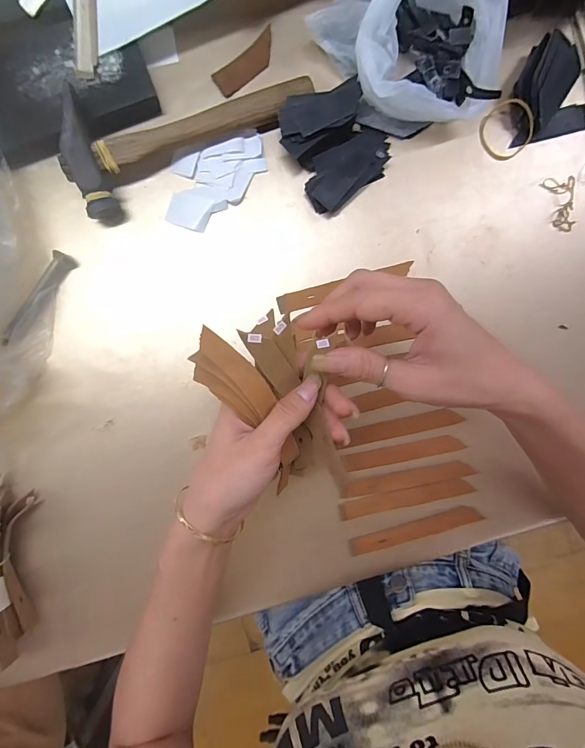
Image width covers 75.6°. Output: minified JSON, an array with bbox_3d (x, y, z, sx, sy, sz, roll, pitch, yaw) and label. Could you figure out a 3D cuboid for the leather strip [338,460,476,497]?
[{"bbox_3d":[0.108,0.099,0.354,0.124,0.006,0.018,-10,93,-2],"label":"leather strip"}]

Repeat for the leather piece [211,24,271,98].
[{"bbox_3d":[-0.040,-0.274,0.334,0.064,0.004,0.021,-39,105,2],"label":"leather piece"}]

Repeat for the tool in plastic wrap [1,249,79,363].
[{"bbox_3d":[-0.217,-0.062,0.329,0.030,0.015,0.092,23,92,-3],"label":"tool in plastic wrap"}]

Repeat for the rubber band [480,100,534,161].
[{"bbox_3d":[0.194,-0.221,0.344,0.044,0.011,0.046,3,105,12],"label":"rubber band"}]

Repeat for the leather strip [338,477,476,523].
[{"bbox_3d":[0.107,0.117,0.355,0.124,0.005,0.017,-12,93,-2],"label":"leather strip"}]

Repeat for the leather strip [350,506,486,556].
[{"bbox_3d":[0.116,0.148,0.356,0.124,0.005,0.019,-16,93,-1],"label":"leather strip"}]

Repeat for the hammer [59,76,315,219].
[{"bbox_3d":[-0.094,-0.220,0.314,0.216,0.039,0.081,-29,94,-1],"label":"hammer"}]

